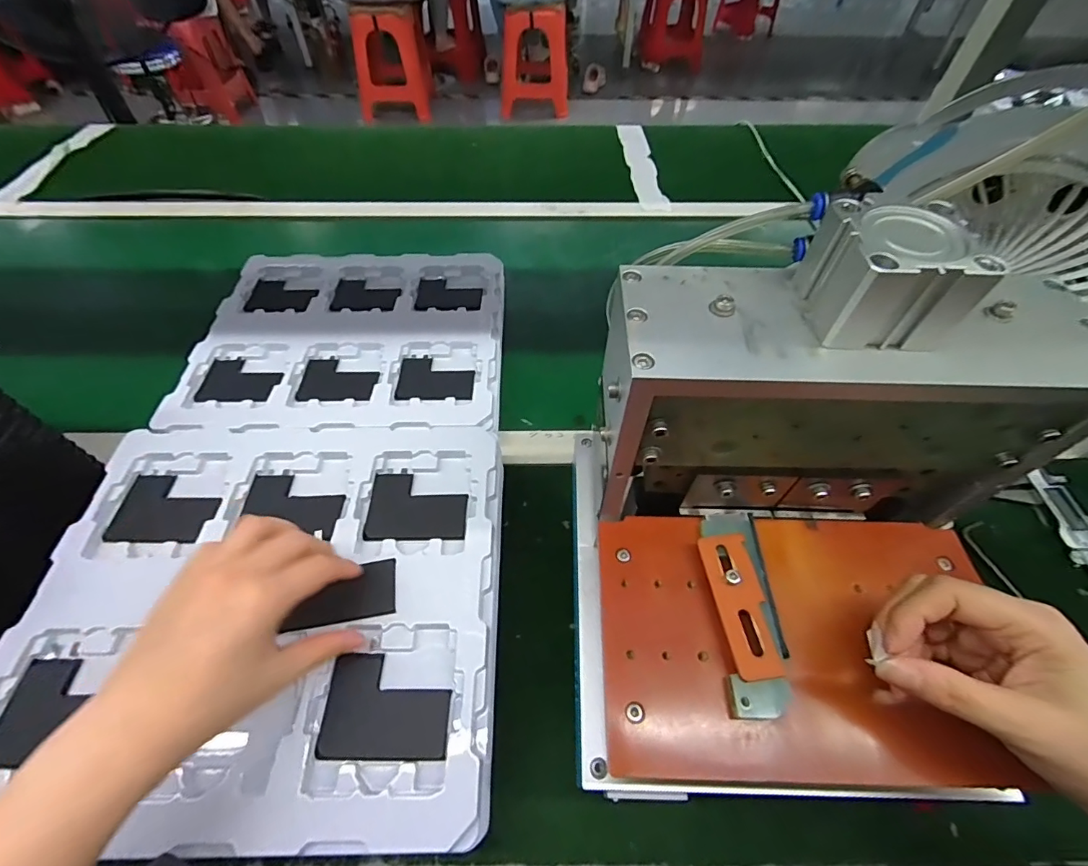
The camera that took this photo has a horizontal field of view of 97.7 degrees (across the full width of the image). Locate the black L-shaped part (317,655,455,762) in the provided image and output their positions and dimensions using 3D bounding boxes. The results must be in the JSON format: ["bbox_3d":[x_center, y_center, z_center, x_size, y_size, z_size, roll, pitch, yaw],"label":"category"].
[{"bbox_3d":[-0.098,0.172,0.300,0.077,0.005,0.057,0,55,0],"label":"black L-shaped part"}]

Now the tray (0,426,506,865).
[{"bbox_3d":[-0.195,0.107,0.332,0.319,0.022,0.279,0,55,-1],"label":"tray"}]

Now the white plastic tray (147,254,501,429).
[{"bbox_3d":[-0.207,-0.115,0.532,0.315,0.022,0.281,-2,55,-2],"label":"white plastic tray"}]

